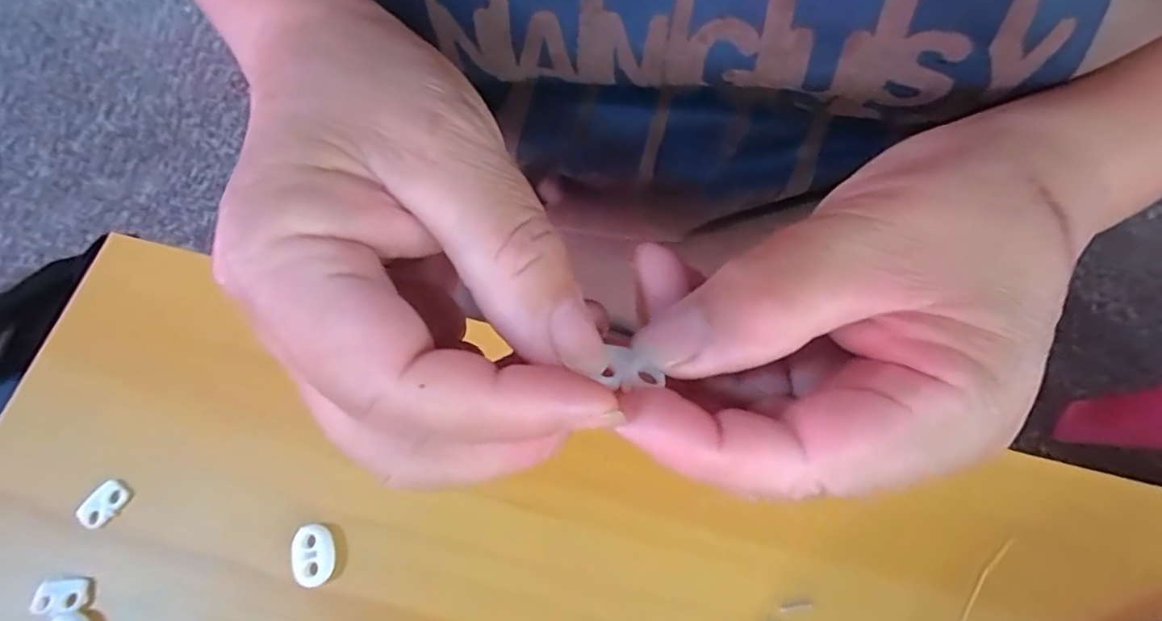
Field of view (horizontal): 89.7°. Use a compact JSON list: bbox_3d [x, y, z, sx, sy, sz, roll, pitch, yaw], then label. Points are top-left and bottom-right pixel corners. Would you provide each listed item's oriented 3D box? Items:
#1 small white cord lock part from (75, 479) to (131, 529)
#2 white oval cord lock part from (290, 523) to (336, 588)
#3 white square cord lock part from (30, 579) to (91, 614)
[{"bbox_3d":[-0.193,0.079,0.236,0.012,0.005,0.018,29,72,11],"label":"small white cord lock part"},{"bbox_3d":[-0.103,0.095,0.227,0.015,0.006,0.022,-10,70,-3],"label":"white oval cord lock part"},{"bbox_3d":[-0.200,0.109,0.224,0.019,0.004,0.011,-4,69,-1],"label":"white square cord lock part"}]

